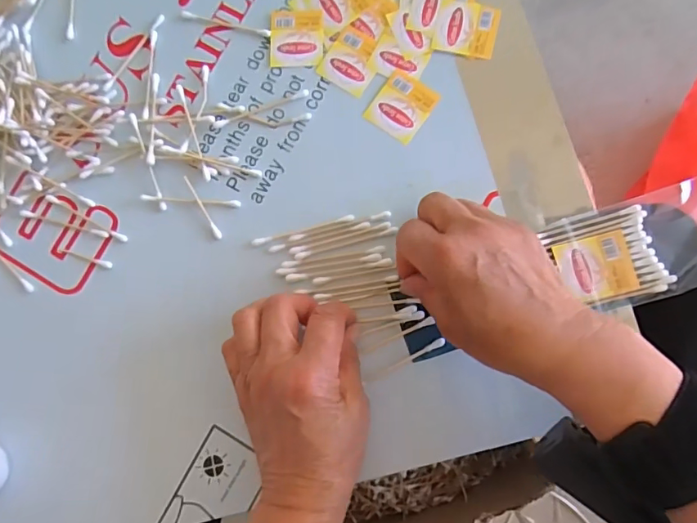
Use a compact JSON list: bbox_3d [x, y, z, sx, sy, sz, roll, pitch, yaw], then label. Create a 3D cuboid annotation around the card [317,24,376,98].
[{"bbox_3d":[0.002,-0.146,0.353,0.039,0.004,0.042,30,87,9],"label":"card"}]

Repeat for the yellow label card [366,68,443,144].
[{"bbox_3d":[0.038,-0.111,0.346,0.039,0.004,0.042,37,91,9],"label":"yellow label card"}]

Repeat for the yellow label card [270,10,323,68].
[{"bbox_3d":[-0.039,-0.165,0.359,0.038,0.004,0.045,-1,82,6],"label":"yellow label card"}]

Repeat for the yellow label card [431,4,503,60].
[{"bbox_3d":[0.084,-0.166,0.347,0.043,0.004,0.039,10,84,8],"label":"yellow label card"}]

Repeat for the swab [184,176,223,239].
[{"bbox_3d":[-0.104,-0.039,0.348,0.006,0.004,0.052,-28,80,2],"label":"swab"}]

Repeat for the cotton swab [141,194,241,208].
[{"bbox_3d":[-0.114,-0.044,0.350,0.072,0.004,0.005,3,83,7],"label":"cotton swab"}]

